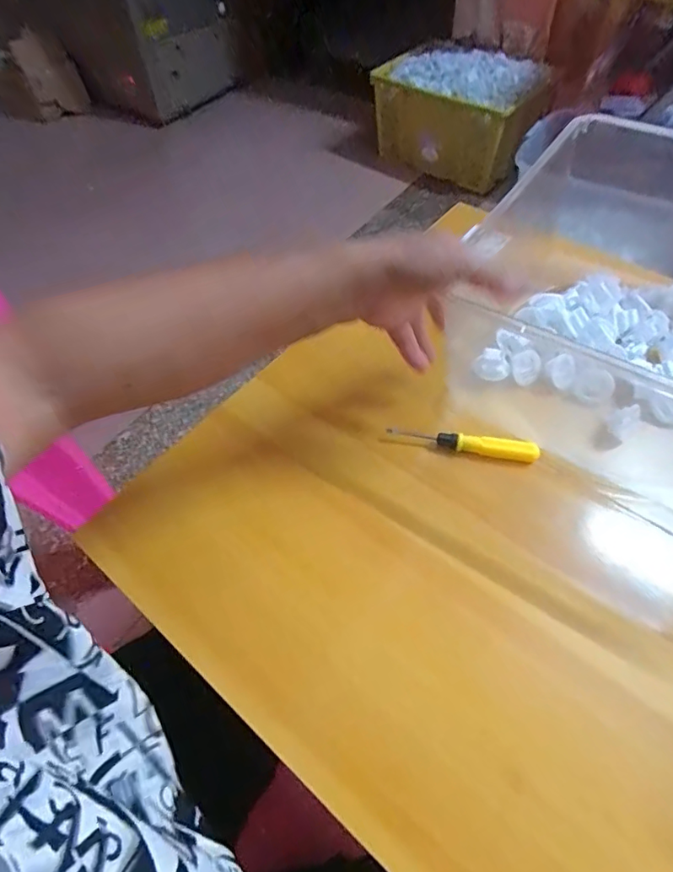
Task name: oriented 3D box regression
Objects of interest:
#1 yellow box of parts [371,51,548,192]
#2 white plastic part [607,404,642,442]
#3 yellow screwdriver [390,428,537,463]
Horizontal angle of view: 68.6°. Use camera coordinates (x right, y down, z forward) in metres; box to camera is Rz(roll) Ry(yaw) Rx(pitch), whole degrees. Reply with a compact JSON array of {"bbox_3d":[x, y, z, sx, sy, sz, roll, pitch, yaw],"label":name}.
[{"bbox_3d":[0.361,-0.965,1.515,0.525,0.304,0.272,27,62,19],"label":"yellow box of parts"},{"bbox_3d":[0.245,-0.011,0.419,0.025,0.024,0.023,38,66,25],"label":"white plastic part"},{"bbox_3d":[0.109,0.006,0.428,0.127,0.015,0.014,9,58,10],"label":"yellow screwdriver"}]

